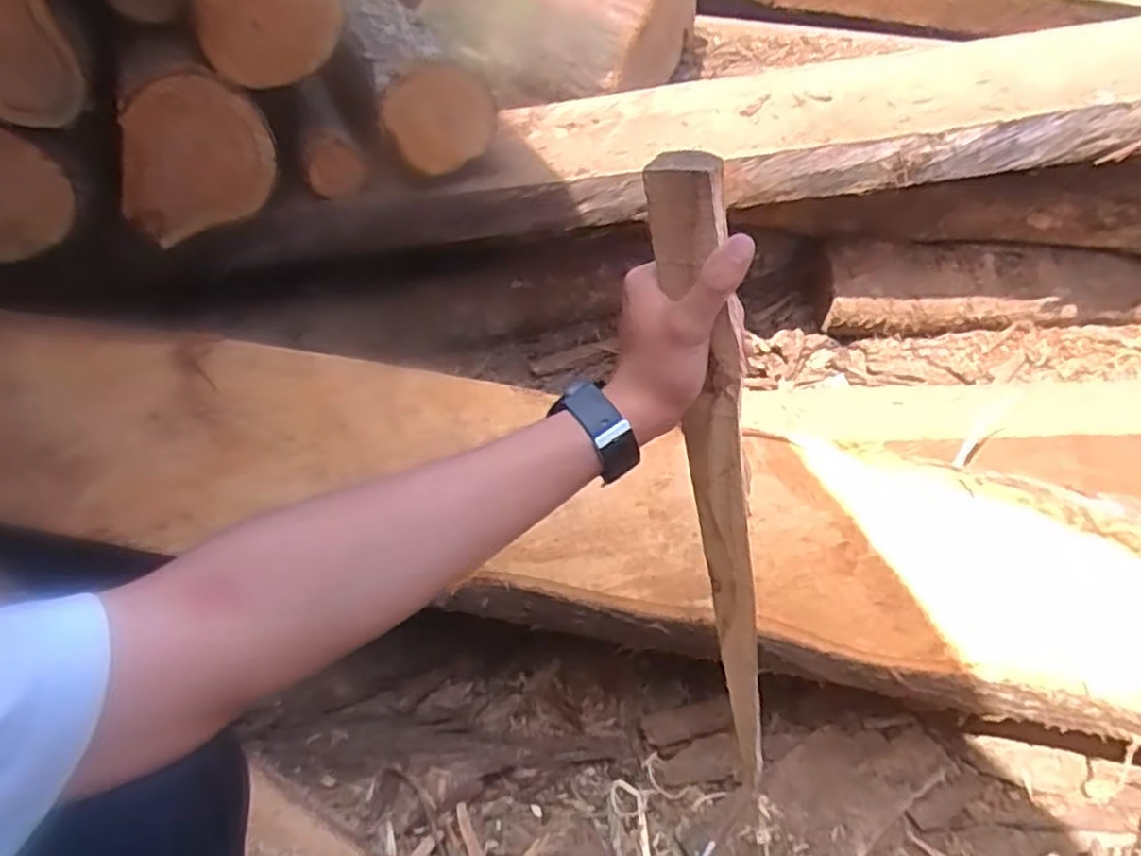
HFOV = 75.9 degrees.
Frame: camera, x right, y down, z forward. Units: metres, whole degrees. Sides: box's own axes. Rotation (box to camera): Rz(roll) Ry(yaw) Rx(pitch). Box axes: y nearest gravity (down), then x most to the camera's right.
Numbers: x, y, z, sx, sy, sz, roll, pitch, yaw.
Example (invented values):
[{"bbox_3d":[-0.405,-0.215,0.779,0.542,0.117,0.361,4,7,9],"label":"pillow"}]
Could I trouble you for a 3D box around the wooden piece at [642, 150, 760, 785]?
[{"bbox_3d":[0.115,0.084,0.542,0.038,0.562,0.035,-12,34,3],"label":"wooden piece"}]

